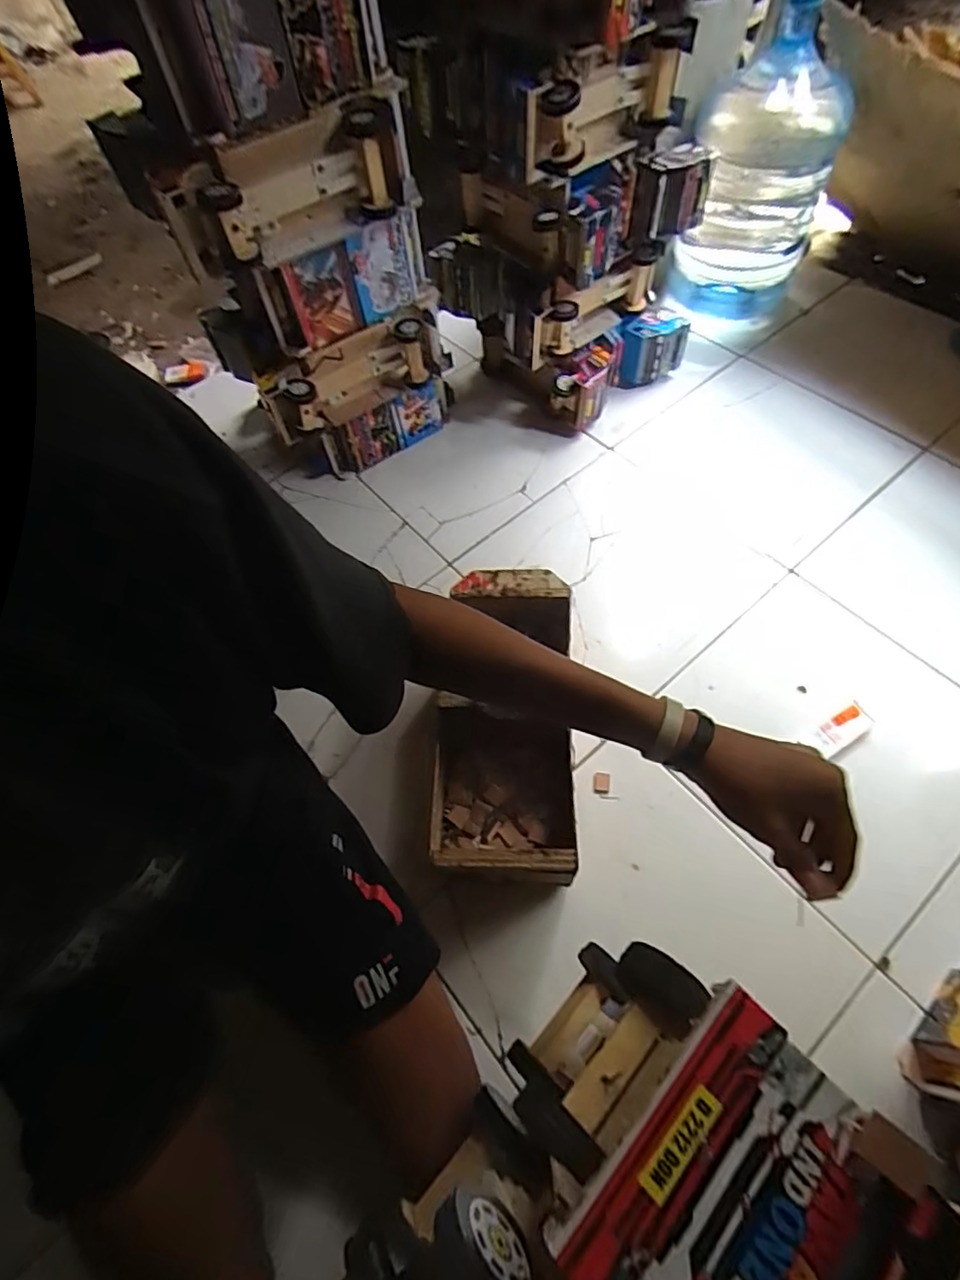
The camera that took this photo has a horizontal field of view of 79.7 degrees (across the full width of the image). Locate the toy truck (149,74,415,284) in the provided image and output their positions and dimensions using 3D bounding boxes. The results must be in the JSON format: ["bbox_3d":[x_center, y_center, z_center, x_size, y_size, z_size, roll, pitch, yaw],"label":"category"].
[{"bbox_3d":[-0.245,-0.591,0.749,0.332,0.131,0.110,-28,62,-11],"label":"toy truck"}]

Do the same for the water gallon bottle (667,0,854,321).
[{"bbox_3d":[0.537,-0.887,1.115,0.246,0.430,0.293,17,63,13],"label":"water gallon bottle"}]

